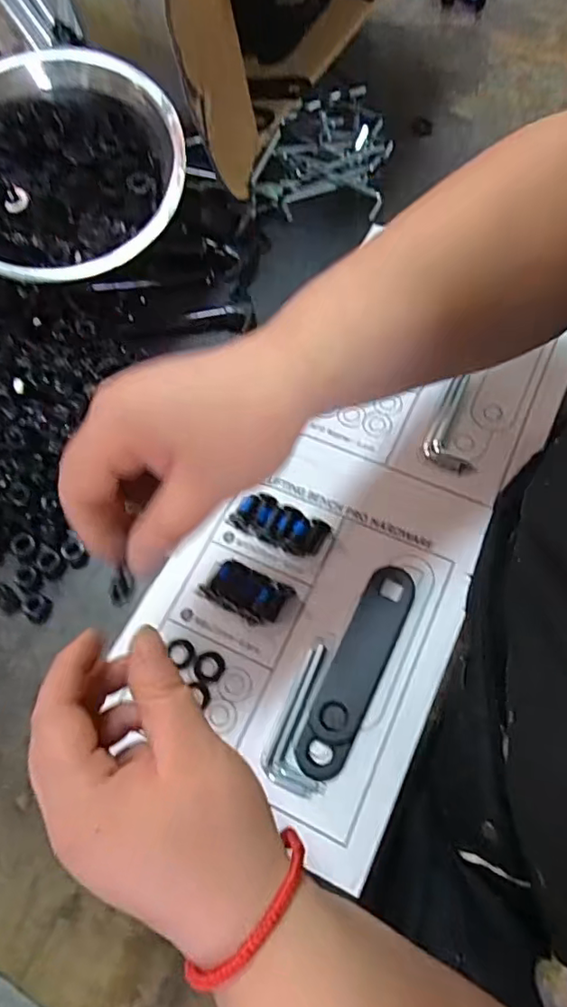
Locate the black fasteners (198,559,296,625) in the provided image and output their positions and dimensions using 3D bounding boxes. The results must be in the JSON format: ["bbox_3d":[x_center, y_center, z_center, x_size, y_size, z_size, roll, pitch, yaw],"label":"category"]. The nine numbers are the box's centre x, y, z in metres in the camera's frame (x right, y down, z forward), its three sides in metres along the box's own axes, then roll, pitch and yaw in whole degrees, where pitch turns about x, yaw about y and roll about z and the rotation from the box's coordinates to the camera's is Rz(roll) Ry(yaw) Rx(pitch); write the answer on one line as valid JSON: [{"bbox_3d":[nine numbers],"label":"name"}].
[{"bbox_3d":[-0.024,0.058,0.366,0.053,0.007,0.030,21,70,10],"label":"black fasteners"}]

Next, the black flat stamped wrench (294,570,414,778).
[{"bbox_3d":[0.045,0.100,0.347,0.031,0.006,0.131,24,71,11],"label":"black flat stamped wrench"}]

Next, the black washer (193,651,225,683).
[{"bbox_3d":[-0.046,0.101,0.351,0.019,0.004,0.018,-1,68,2],"label":"black washer"}]

